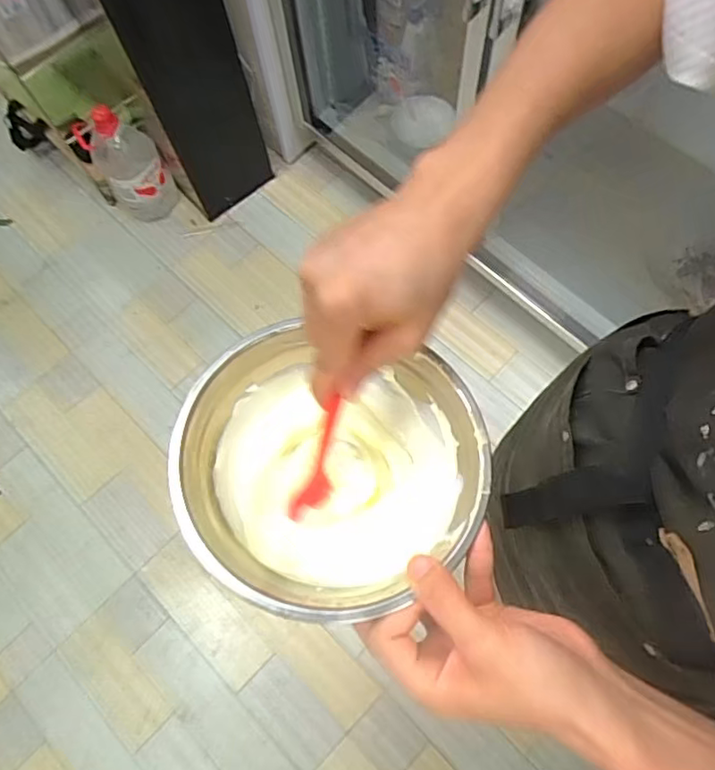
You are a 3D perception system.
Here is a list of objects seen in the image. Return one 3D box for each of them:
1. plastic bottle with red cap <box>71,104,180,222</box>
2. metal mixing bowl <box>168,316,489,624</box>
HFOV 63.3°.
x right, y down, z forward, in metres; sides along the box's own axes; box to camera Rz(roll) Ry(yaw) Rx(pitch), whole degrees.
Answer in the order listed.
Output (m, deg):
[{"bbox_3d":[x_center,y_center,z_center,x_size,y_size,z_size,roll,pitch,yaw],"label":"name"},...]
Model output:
[{"bbox_3d":[-0.627,-0.611,1.602,0.168,0.306,0.164,-1,69,3],"label":"plastic bottle with red cap"},{"bbox_3d":[-0.015,0.056,0.384,0.185,0.085,0.175,-1,69,1],"label":"metal mixing bowl"}]

